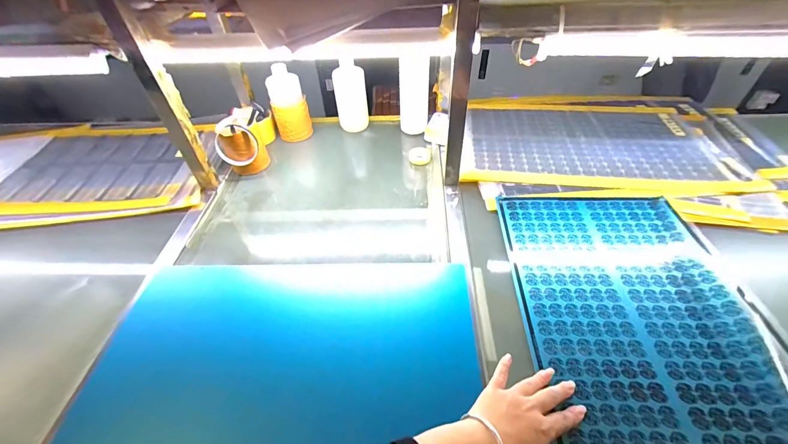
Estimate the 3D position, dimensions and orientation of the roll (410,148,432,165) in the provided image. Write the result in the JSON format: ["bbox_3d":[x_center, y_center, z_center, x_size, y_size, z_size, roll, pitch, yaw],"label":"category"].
[{"bbox_3d":[0.060,-0.149,0.773,0.048,0.015,0.047,6,48,9],"label":"roll"}]

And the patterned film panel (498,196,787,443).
[{"bbox_3d":[0.330,0.124,0.464,0.296,0.044,0.486,1,47,4],"label":"patterned film panel"}]

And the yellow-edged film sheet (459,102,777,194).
[{"bbox_3d":[0.440,-0.187,0.777,0.550,0.008,0.344,5,48,8],"label":"yellow-edged film sheet"}]

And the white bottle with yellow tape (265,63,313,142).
[{"bbox_3d":[-0.248,-0.278,0.809,0.080,0.156,0.096,-17,48,-12],"label":"white bottle with yellow tape"}]

